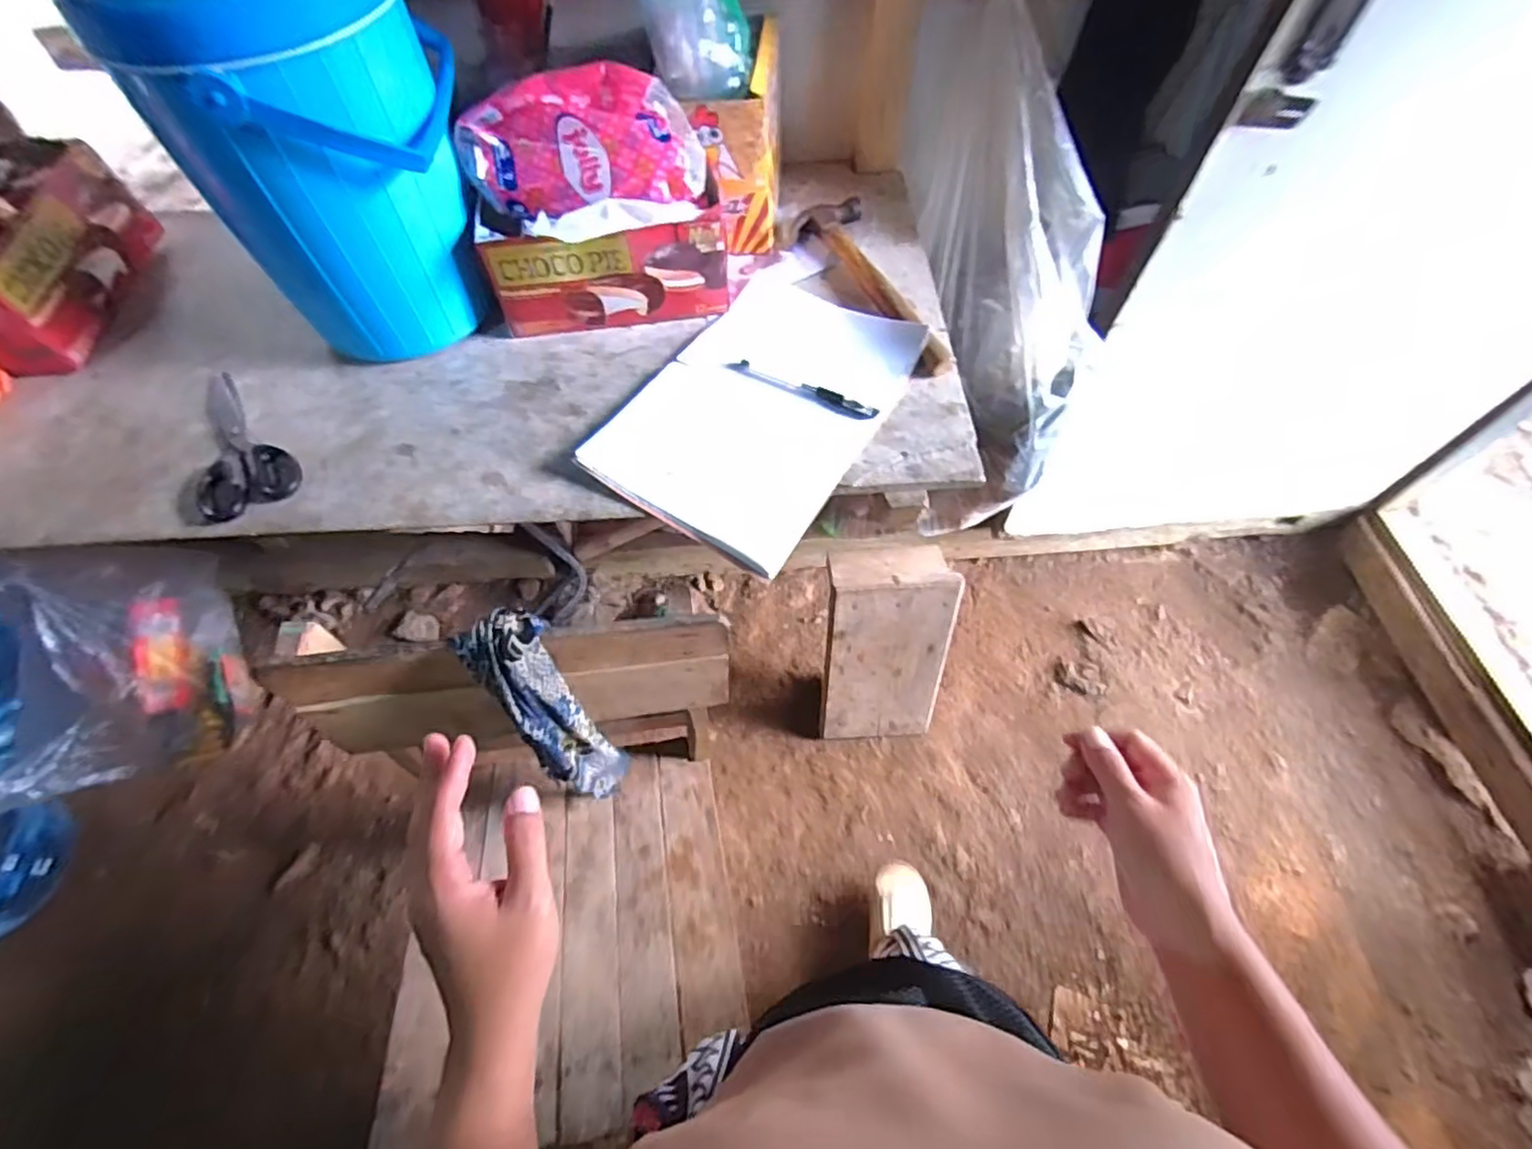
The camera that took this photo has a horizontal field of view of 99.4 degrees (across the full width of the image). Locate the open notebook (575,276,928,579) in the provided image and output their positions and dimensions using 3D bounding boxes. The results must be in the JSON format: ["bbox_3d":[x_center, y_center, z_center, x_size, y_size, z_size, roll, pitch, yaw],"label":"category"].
[{"bbox_3d":[-0.001,-0.168,0.636,0.213,0.015,0.315,29,66,13],"label":"open notebook"}]

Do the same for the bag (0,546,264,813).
[{"bbox_3d":[-0.730,0.104,0.736,0.111,0.283,0.307,14,60,8],"label":"bag"}]

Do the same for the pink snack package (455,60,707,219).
[{"bbox_3d":[-0.167,-0.388,0.595,0.209,0.086,0.104,-17,61,-10],"label":"pink snack package"}]

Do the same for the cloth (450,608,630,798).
[{"bbox_3d":[-0.212,0.152,0.673,0.075,0.334,0.075,-30,64,-17],"label":"cloth"}]

